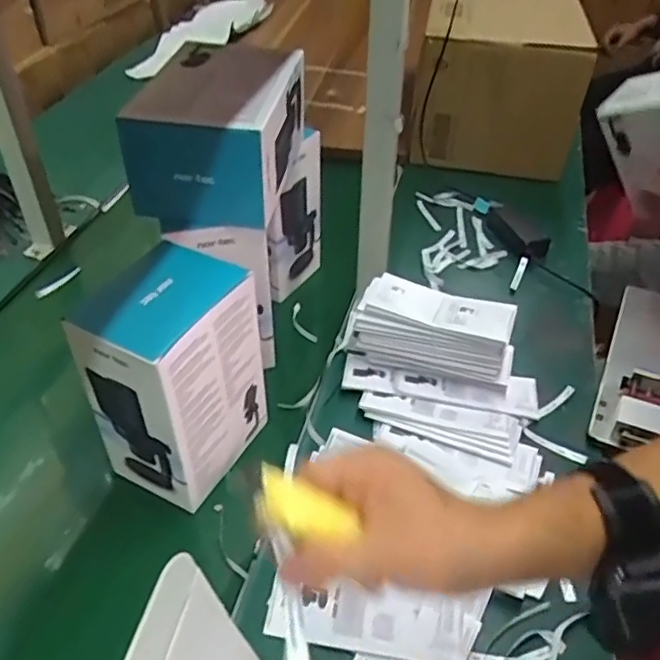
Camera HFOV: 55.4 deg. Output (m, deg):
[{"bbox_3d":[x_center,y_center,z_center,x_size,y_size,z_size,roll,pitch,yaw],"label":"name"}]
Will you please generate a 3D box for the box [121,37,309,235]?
[{"bbox_3d":[-0.123,-0.222,0.708,0.148,0.128,0.190,8,42,7],"label":"box"}]

